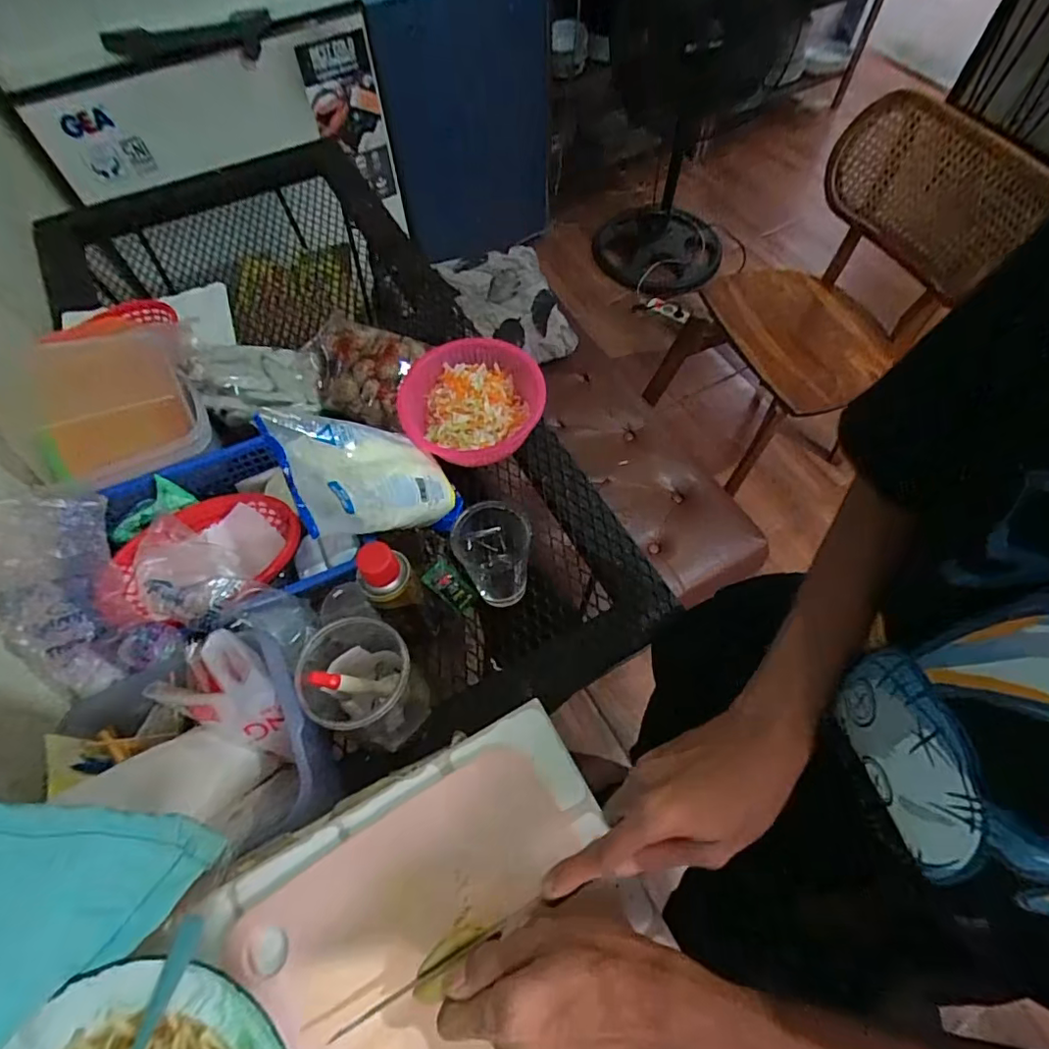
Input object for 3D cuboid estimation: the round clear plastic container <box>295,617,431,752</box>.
[{"bbox_3d":[-0.154,0.161,0.534,0.095,0.142,0.084,25,65,14],"label":"round clear plastic container"}]

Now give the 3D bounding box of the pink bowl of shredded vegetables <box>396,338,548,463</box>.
[{"bbox_3d":[-0.073,-0.160,0.736,0.191,0.069,0.172,-2,61,1],"label":"pink bowl of shredded vegetables"}]

